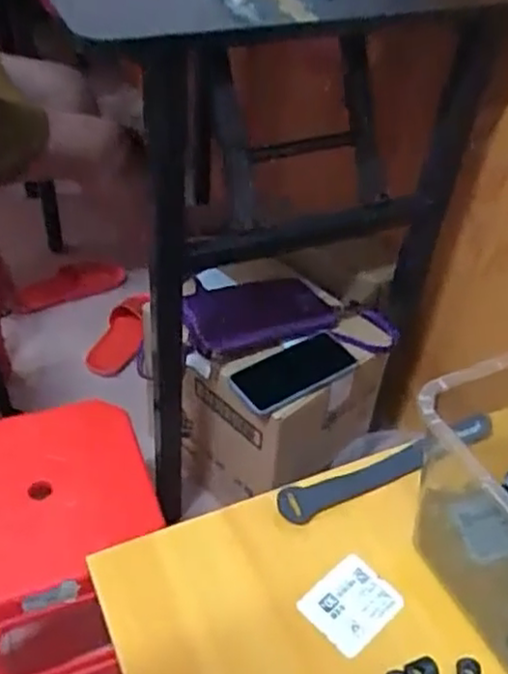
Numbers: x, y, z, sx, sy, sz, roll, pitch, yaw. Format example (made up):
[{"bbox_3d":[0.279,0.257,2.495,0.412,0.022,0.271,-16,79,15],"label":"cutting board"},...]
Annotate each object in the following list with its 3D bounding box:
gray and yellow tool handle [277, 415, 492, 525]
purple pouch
[{"bbox_3d":[0.109,0.099,0.554,0.199,0.017,0.021,-19,48,-22],"label":"gray and yellow tool handle"},{"bbox_3d":[0.048,-0.030,0.993,0.290,0.038,0.143,-5,43,-10],"label":"purple pouch"}]

